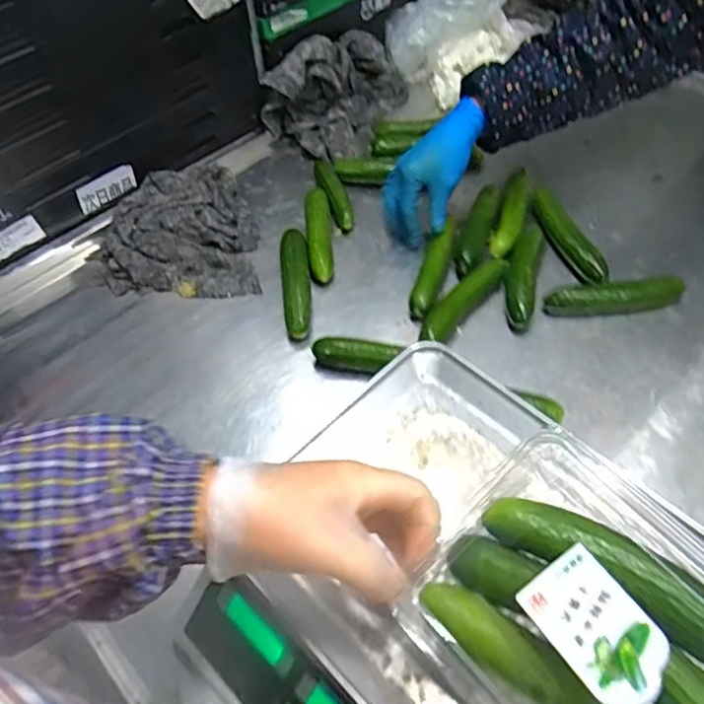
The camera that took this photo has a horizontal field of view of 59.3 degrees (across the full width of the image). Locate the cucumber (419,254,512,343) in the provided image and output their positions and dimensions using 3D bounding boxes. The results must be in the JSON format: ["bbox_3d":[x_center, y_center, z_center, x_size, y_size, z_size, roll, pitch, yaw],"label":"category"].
[{"bbox_3d":[0.126,-0.059,0.688,0.026,0.030,0.150,33,62,24],"label":"cucumber"}]

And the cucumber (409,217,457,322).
[{"bbox_3d":[0.097,-0.097,0.721,0.027,0.026,0.149,14,55,13],"label":"cucumber"}]

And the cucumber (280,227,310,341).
[{"bbox_3d":[-0.065,-0.081,0.701,0.031,0.024,0.142,-5,66,0],"label":"cucumber"}]

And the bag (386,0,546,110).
[{"bbox_3d":[0.167,-0.493,0.937,0.139,0.123,0.248,31,61,23],"label":"bag"}]

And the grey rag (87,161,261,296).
[{"bbox_3d":[-0.219,-0.147,0.763,0.194,0.049,0.208,-11,54,-5],"label":"grey rag"}]

